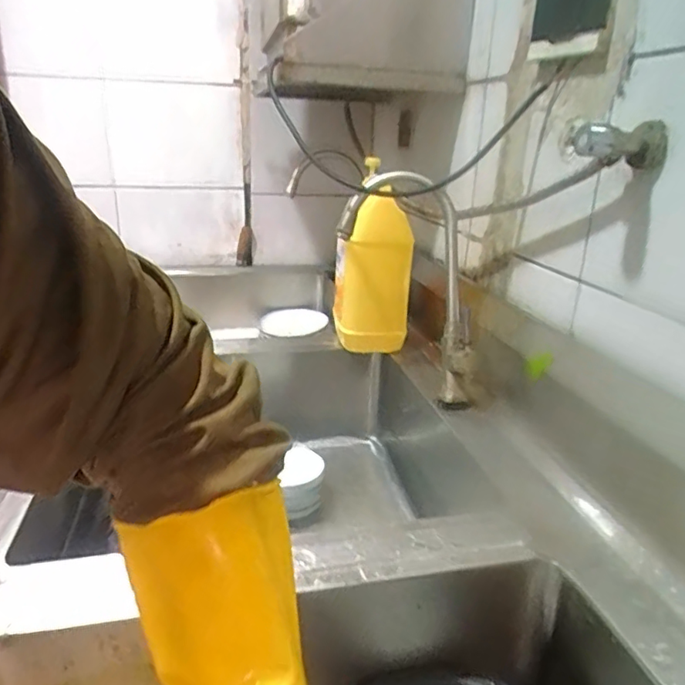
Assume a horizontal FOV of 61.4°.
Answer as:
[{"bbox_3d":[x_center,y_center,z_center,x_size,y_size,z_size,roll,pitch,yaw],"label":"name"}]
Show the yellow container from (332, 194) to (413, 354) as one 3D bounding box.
[{"bbox_3d":[0.050,-0.103,0.969,0.127,0.248,0.067,3,20,2],"label":"yellow container"}]

